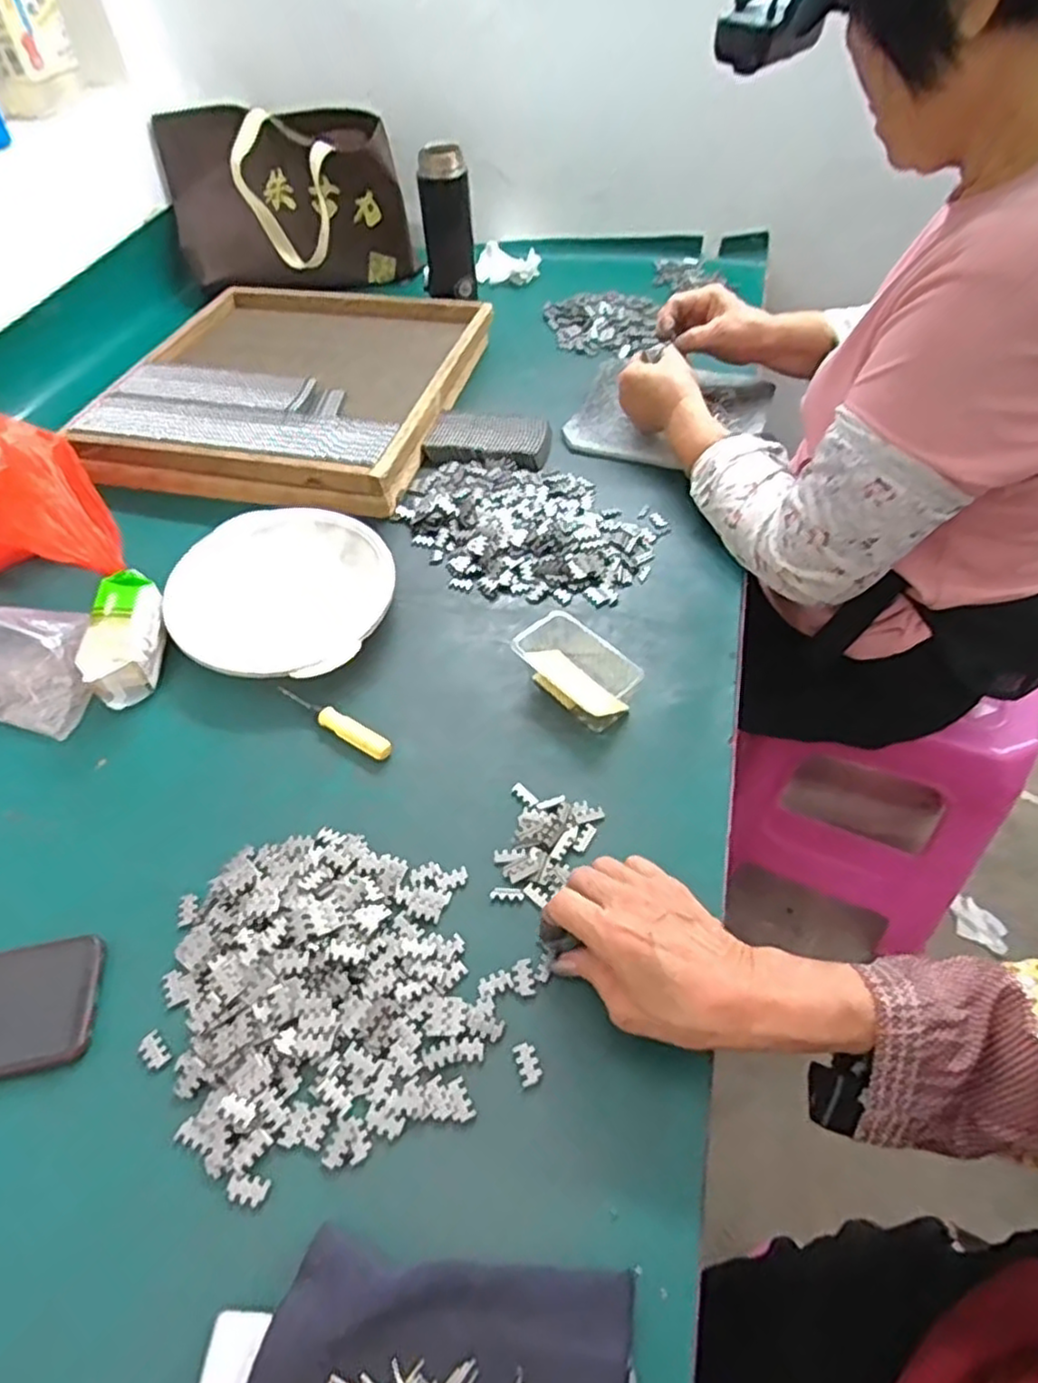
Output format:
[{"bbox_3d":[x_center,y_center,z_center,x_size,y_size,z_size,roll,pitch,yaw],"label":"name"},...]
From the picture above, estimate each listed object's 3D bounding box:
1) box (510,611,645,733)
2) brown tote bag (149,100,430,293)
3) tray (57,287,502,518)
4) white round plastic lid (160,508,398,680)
[{"bbox_3d":[0.047,-0.021,0.576,0.112,0.041,0.059,36,62,29],"label":"box"},{"bbox_3d":[-0.344,-0.710,1.014,0.352,0.189,0.130,-2,51,4],"label":"brown tote bag"},{"bbox_3d":[-0.272,-0.375,0.858,0.395,0.047,0.401,12,53,14],"label":"tray"},{"bbox_3d":[-0.214,-0.088,0.645,0.214,0.036,0.193,26,58,24],"label":"white round plastic lid"}]

